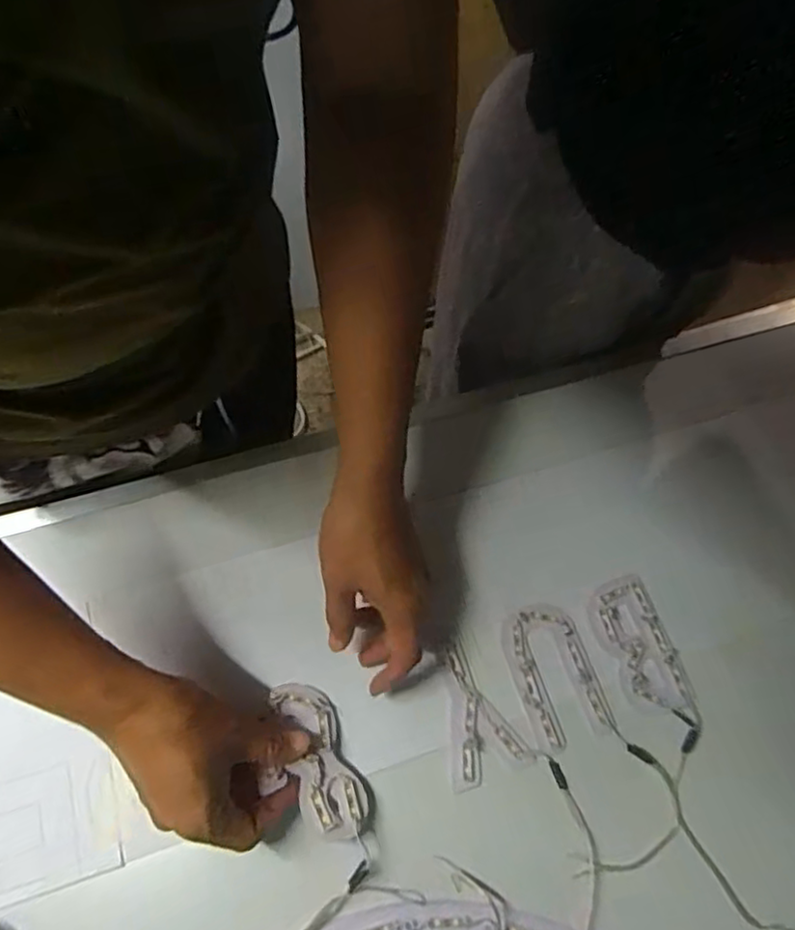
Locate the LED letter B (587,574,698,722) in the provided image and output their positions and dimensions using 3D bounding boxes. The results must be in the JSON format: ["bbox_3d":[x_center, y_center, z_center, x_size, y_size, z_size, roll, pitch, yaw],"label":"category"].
[{"bbox_3d":[0.196,0.149,0.532,0.057,0.004,0.113,-13,66,-9],"label":"LED letter B"}]

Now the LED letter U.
[{"bbox_3d":[0.124,0.165,0.518,0.065,0.004,0.107,-15,66,-10],"label":"LED letter U"}]

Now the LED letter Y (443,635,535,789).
[{"bbox_3d":[0.057,0.188,0.504,0.060,0.005,0.101,-16,66,-10],"label":"LED letter Y"}]

